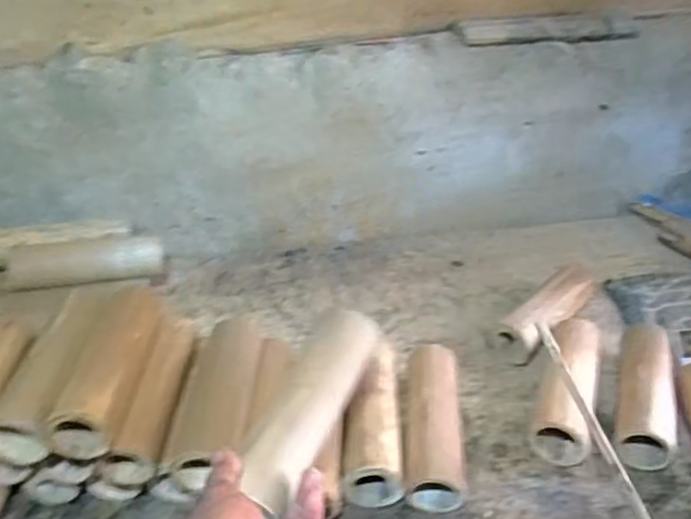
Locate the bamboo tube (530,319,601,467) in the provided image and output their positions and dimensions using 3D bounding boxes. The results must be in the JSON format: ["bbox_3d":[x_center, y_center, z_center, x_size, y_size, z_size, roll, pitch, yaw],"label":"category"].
[{"bbox_3d":[0.242,0.135,0.725,0.055,0.063,0.191,12,38,18],"label":"bamboo tube"}]

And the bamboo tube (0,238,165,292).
[{"bbox_3d":[-0.358,0.007,0.853,0.251,0.065,0.074,-9,36,-9],"label":"bamboo tube"}]

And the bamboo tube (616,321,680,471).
[{"bbox_3d":[0.320,0.136,0.724,0.055,0.055,0.193,10,37,17],"label":"bamboo tube"}]

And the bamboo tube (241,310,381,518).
[{"bbox_3d":[-0.028,0.113,0.541,0.043,0.041,0.173,15,52,23],"label":"bamboo tube"}]

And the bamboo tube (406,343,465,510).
[{"bbox_3d":[0.090,0.166,0.683,0.054,0.055,0.181,2,36,6],"label":"bamboo tube"}]

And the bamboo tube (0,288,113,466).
[{"bbox_3d":[-0.271,0.104,0.638,0.057,0.049,0.179,-1,35,2],"label":"bamboo tube"}]

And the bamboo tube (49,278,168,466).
[{"bbox_3d":[-0.217,0.094,0.628,0.052,0.045,0.180,0,35,2],"label":"bamboo tube"}]

